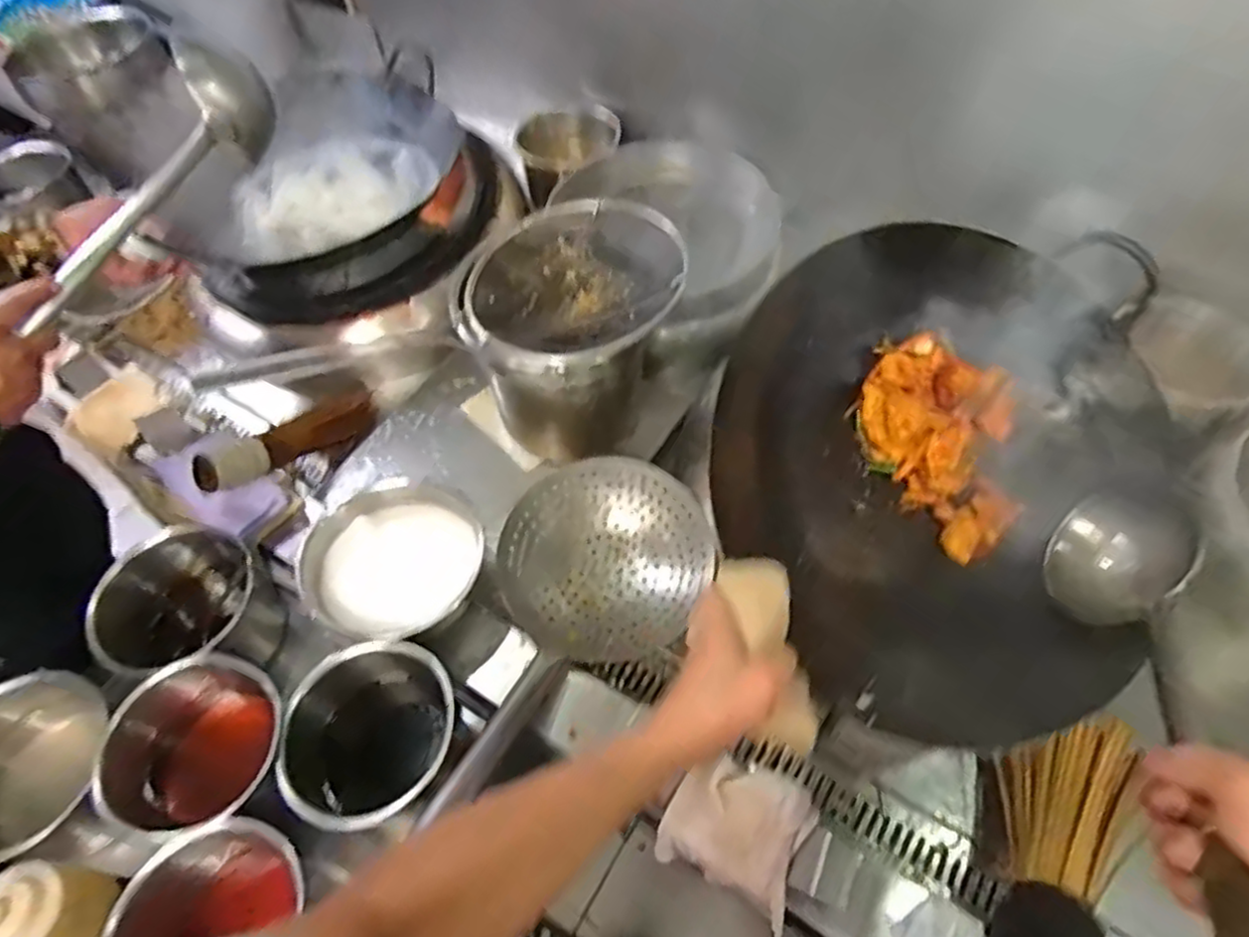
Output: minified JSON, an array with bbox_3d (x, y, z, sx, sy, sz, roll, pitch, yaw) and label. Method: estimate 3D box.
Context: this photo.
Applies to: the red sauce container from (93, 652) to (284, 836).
[{"bbox_3d":[-0.390,0.284,0.700,0.155,0.146,0.149,8,55,8],"label":"red sauce container"}]

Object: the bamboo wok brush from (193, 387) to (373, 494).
[{"bbox_3d":[-0.422,-0.039,0.929,0.049,0.054,0.271,22,29,17],"label":"bamboo wok brush"}]

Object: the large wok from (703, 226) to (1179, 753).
[{"bbox_3d":[0.309,0.008,0.633,0.342,0.156,0.422,-4,89,-6],"label":"large wok"}]

